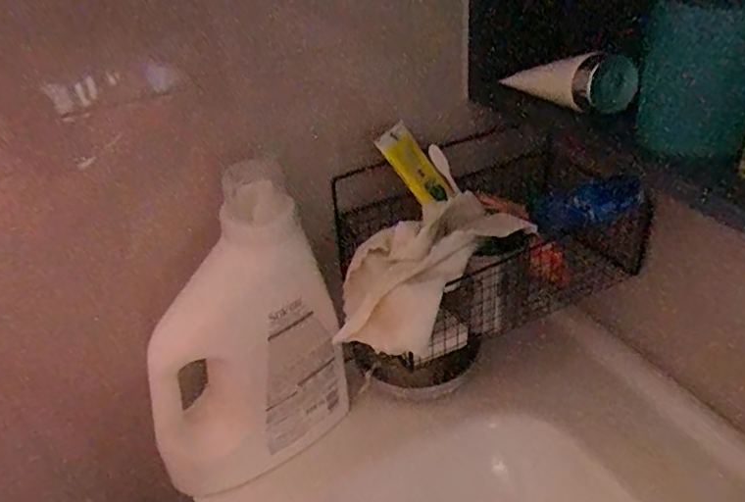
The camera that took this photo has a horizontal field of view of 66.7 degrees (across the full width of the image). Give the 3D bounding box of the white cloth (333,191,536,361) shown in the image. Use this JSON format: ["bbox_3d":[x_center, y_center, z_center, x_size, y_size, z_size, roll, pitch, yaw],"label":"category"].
[{"bbox_3d":[0.045,0.015,0.495,0.191,0.076,0.104,-44,48,-19],"label":"white cloth"}]

